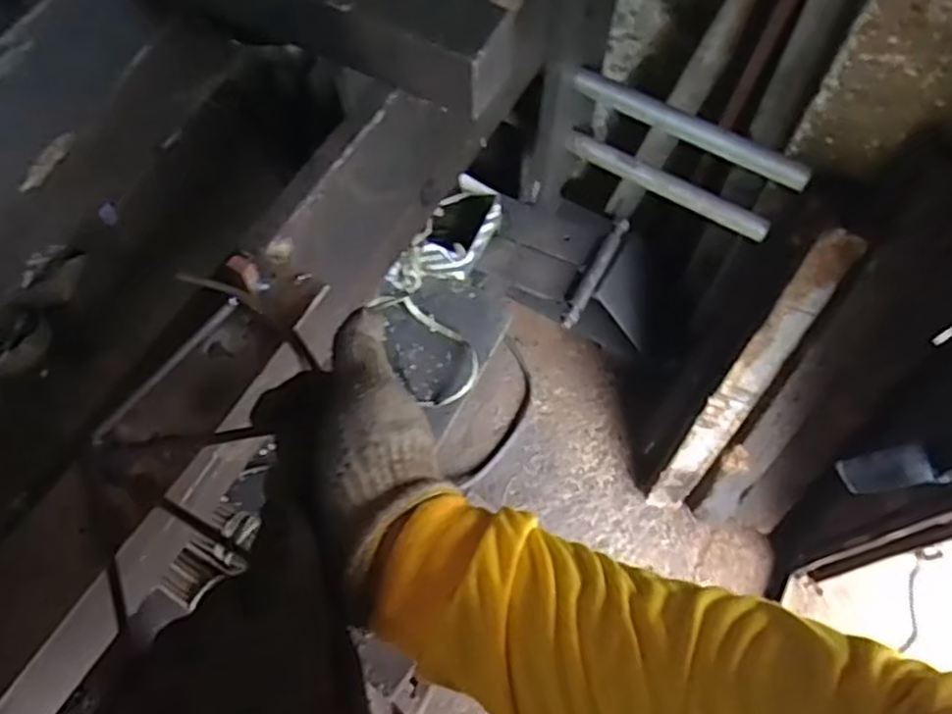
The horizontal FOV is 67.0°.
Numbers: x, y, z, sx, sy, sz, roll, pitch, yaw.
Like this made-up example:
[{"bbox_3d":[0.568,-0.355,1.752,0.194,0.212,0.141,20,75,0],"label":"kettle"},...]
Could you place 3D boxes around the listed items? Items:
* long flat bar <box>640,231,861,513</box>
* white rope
[{"bbox_3d":[0.397,0.061,1.091,0.066,0.622,0.023,28,49,13],"label":"long flat bar"},{"bbox_3d":[-0.057,-0.113,1.028,0.154,0.088,0.355,8,67,5],"label":"white rope"}]

